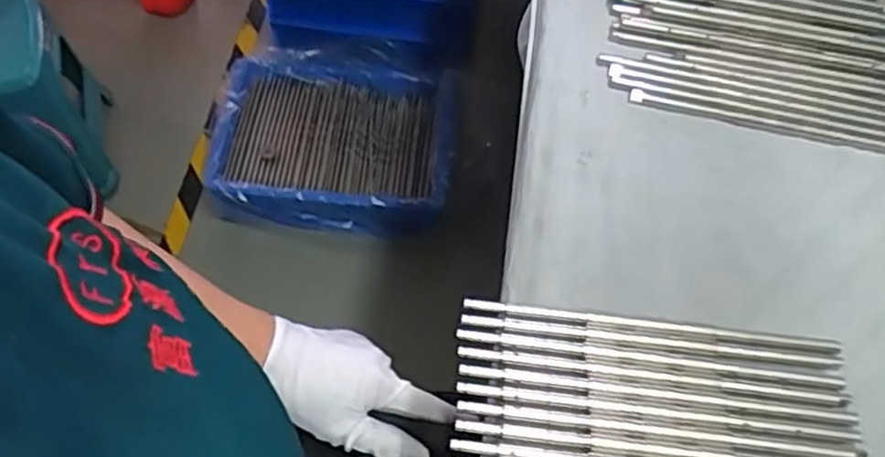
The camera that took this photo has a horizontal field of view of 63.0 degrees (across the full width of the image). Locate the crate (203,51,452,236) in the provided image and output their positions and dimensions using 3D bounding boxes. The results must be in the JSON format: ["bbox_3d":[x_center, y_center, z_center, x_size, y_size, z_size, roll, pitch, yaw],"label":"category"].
[{"bbox_3d":[-0.195,-0.180,1.335,0.431,0.111,0.402,8,57,0],"label":"crate"}]

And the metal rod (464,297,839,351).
[{"bbox_3d":[0.117,0.055,0.406,0.209,0.004,0.009,7,57,0],"label":"metal rod"}]

